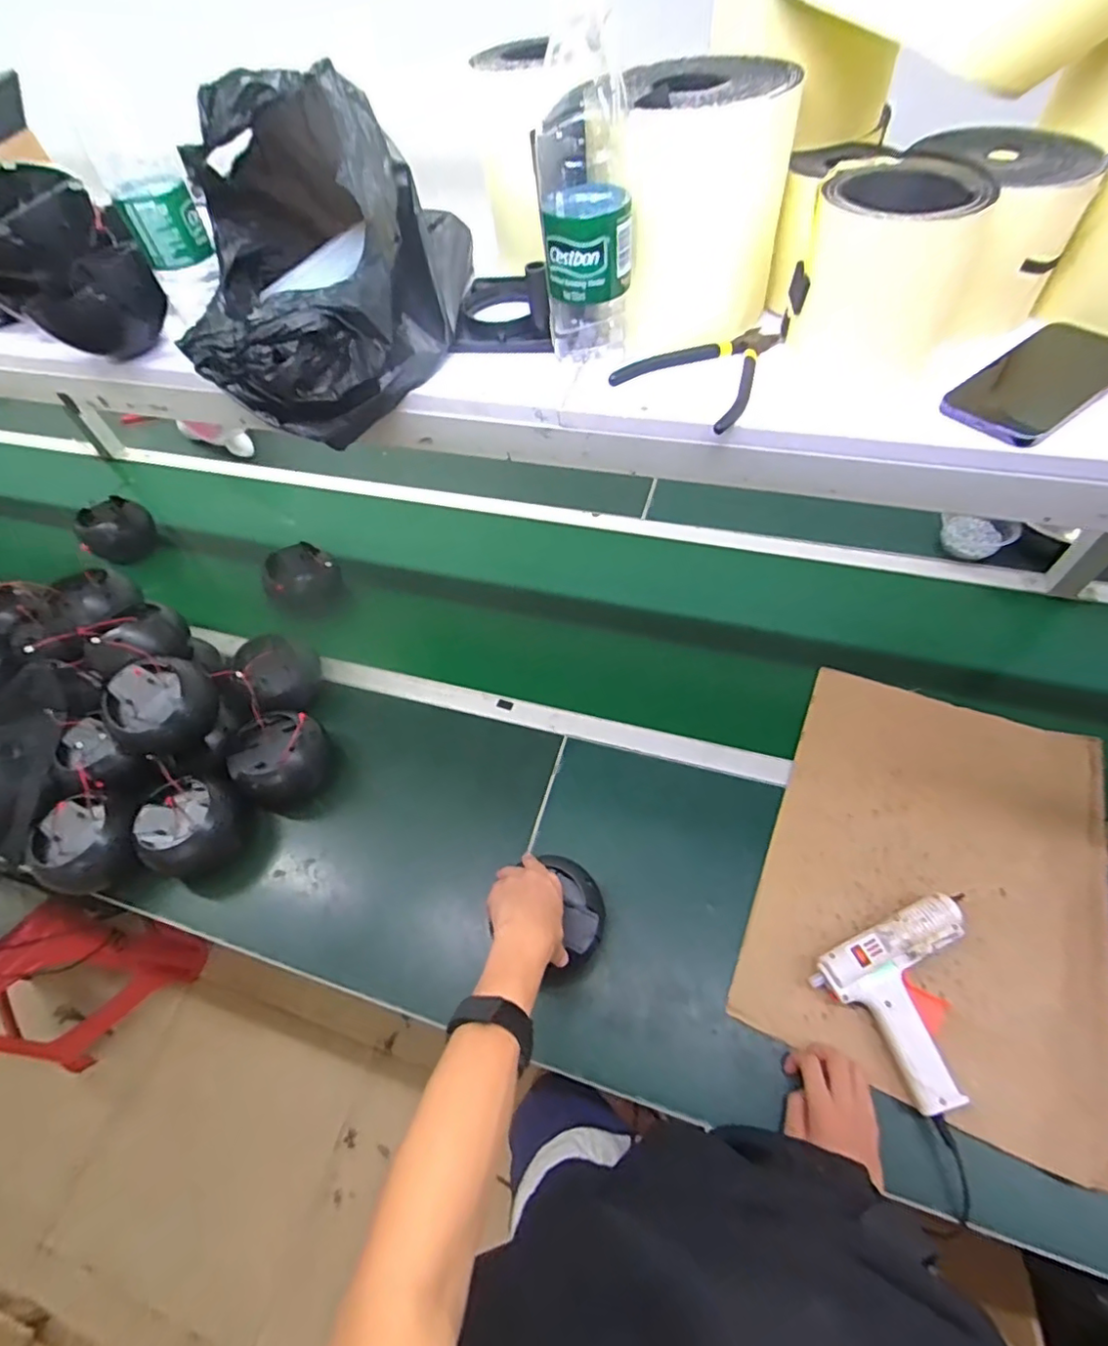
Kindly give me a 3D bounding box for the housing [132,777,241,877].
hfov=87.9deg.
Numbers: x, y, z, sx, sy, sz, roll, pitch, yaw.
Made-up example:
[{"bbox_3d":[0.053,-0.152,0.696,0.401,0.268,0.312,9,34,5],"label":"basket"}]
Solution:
[{"bbox_3d":[-0.491,0.211,0.785,0.119,0.083,0.102,-23,57,-10],"label":"housing"}]

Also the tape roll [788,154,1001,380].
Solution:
[{"bbox_3d":[0.257,-0.304,0.446,0.125,0.122,0.108,24,61,20],"label":"tape roll"}]

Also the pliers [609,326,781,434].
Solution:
[{"bbox_3d":[0.133,-0.252,0.479,0.129,0.017,0.115,-40,61,-20],"label":"pliers"}]

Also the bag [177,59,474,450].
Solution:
[{"bbox_3d":[-0.205,-0.398,0.522,0.222,0.181,0.358,-5,56,2],"label":"bag"}]

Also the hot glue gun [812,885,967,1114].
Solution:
[{"bbox_3d":[0.401,0.343,0.609,0.189,0.035,0.160,-23,57,-11],"label":"hot glue gun"}]

